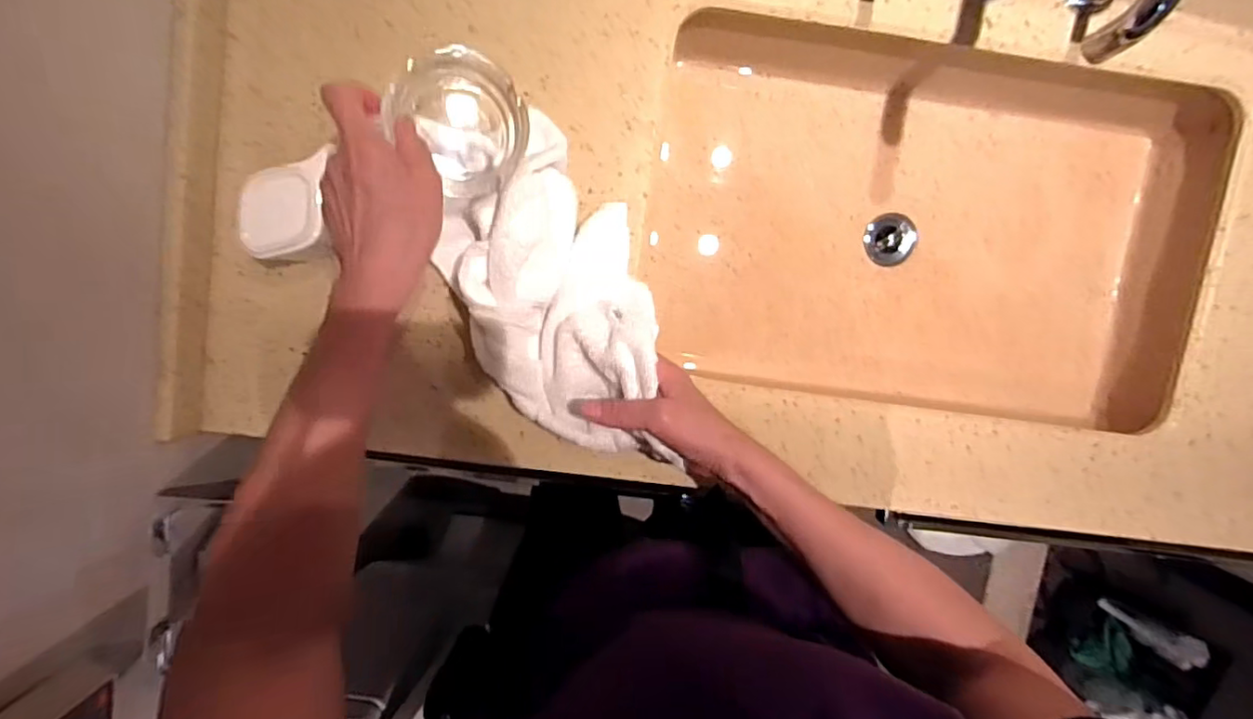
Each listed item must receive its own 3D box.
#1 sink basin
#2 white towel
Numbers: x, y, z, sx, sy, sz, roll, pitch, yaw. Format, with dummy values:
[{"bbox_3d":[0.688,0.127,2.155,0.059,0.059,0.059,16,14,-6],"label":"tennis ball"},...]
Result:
[{"bbox_3d":[0.316,-0.142,0.652,0.594,0.099,0.394,8,96,-4],"label":"sink basin"},{"bbox_3d":[-0.063,-0.045,0.518,0.161,0.087,0.293,-20,97,0],"label":"white towel"}]

